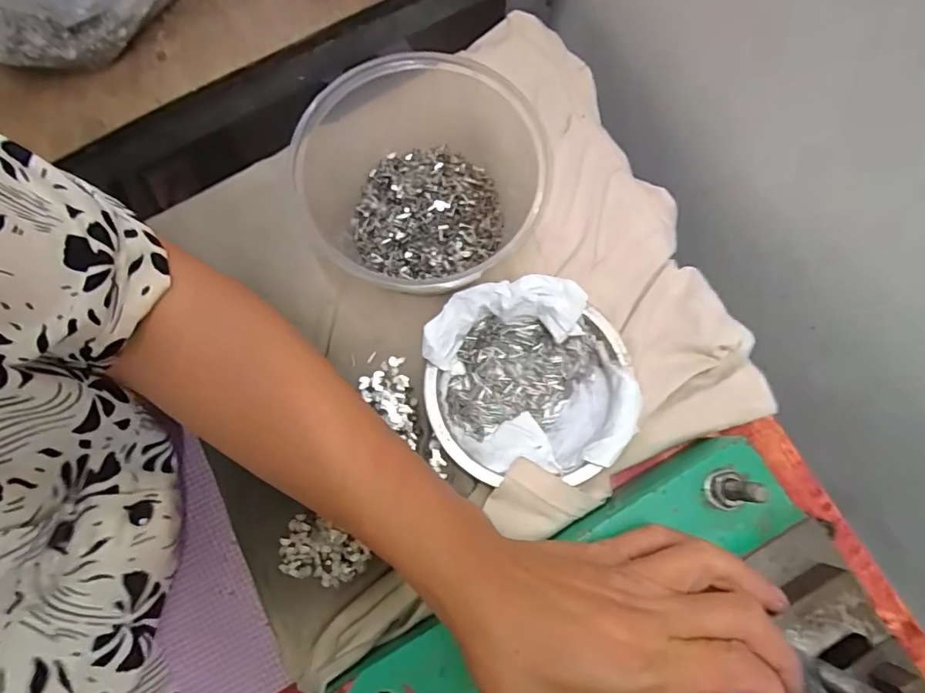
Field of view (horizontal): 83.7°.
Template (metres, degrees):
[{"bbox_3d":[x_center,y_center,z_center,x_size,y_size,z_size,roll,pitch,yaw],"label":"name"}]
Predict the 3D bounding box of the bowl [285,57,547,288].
[{"bbox_3d":[-0.025,-0.102,0.324,0.148,0.082,0.158,0,78,0],"label":"bowl"}]

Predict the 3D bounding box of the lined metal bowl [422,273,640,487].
[{"bbox_3d":[0.039,0.020,0.316,0.119,0.037,0.115,-4,78,-1],"label":"lined metal bowl"}]

